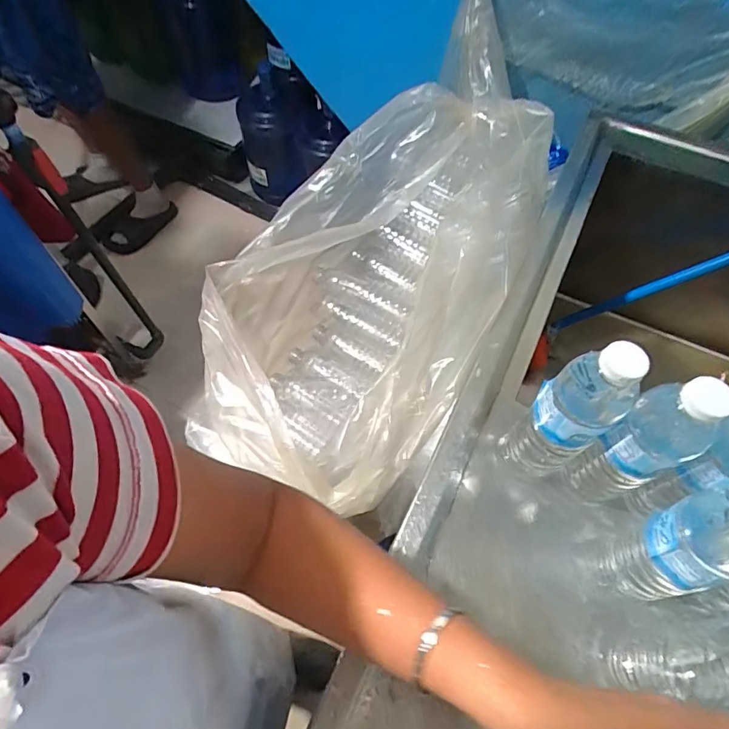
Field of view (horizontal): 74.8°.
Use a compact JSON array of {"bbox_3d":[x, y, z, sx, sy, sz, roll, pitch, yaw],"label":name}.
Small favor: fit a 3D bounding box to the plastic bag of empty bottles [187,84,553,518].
[{"bbox_3d":[0.010,-0.077,0.729,0.359,0.389,0.530,29,63,14],"label":"plastic bag of empty bottles"}]

